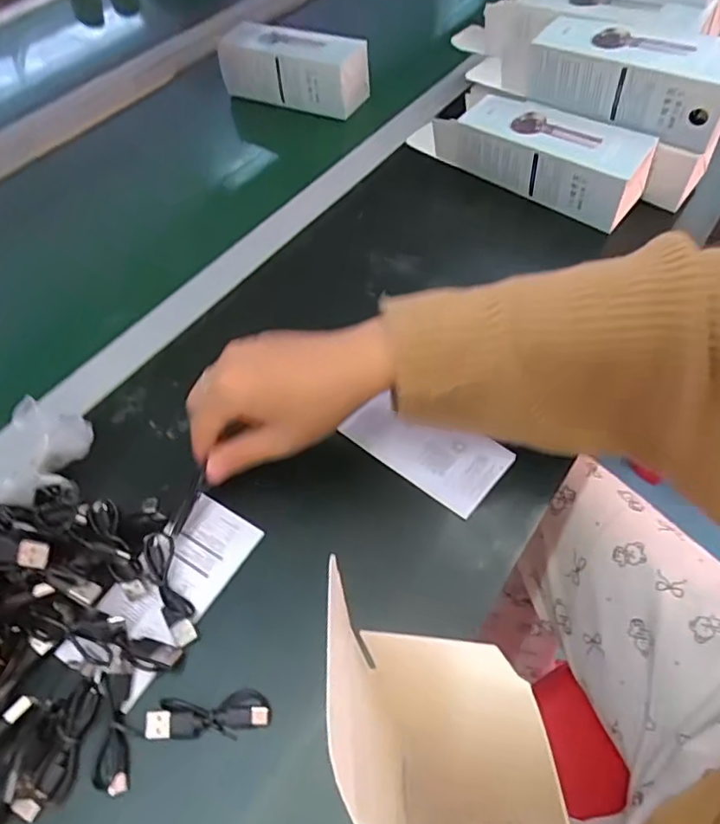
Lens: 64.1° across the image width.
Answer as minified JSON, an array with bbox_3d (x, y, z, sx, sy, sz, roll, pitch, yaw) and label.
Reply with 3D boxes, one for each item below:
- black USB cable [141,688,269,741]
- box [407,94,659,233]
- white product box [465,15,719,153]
[{"bbox_3d":[-0.079,0.157,0.297,0.063,0.008,0.019,-7,53,0],"label":"black USB cable"},{"bbox_3d":[0.148,-0.243,0.532,0.214,0.063,0.064,29,61,24],"label":"box"},{"bbox_3d":[0.203,-0.290,0.493,0.211,0.065,0.066,24,59,21],"label":"white product box"}]

